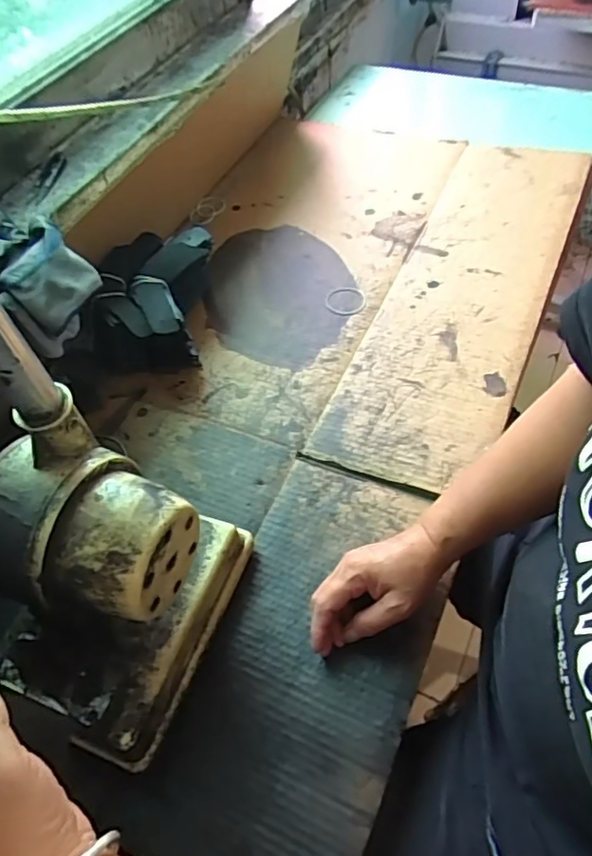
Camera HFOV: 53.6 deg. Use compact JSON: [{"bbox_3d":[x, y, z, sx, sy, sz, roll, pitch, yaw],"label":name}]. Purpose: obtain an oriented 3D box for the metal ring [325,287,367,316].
[{"bbox_3d":[0.069,-0.176,0.808,0.055,0.004,0.057,-3,53,4],"label":"metal ring"}]

